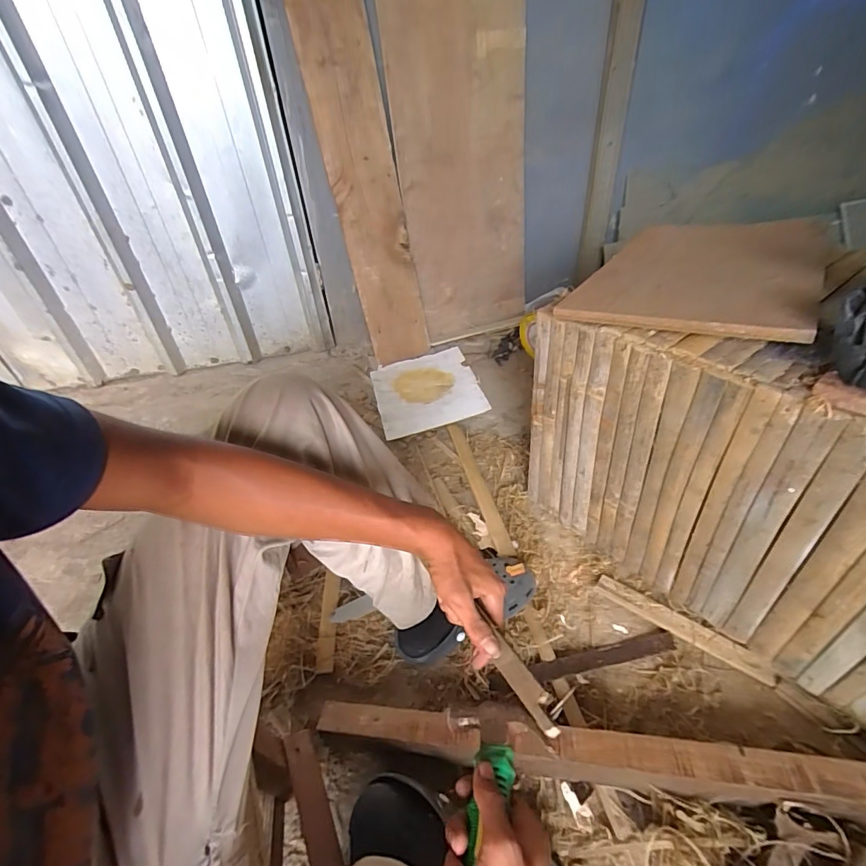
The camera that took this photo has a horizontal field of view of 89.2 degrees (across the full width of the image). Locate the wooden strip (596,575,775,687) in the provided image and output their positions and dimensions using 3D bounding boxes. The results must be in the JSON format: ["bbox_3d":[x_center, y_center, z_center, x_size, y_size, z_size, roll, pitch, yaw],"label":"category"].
[{"bbox_3d":[0.388,0.302,0.694,0.252,0.017,0.035,24,48,30],"label":"wooden strip"}]

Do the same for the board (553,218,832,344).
[{"bbox_3d":[0.417,-0.261,0.685,0.295,0.022,0.458,15,44,33],"label":"board"}]

